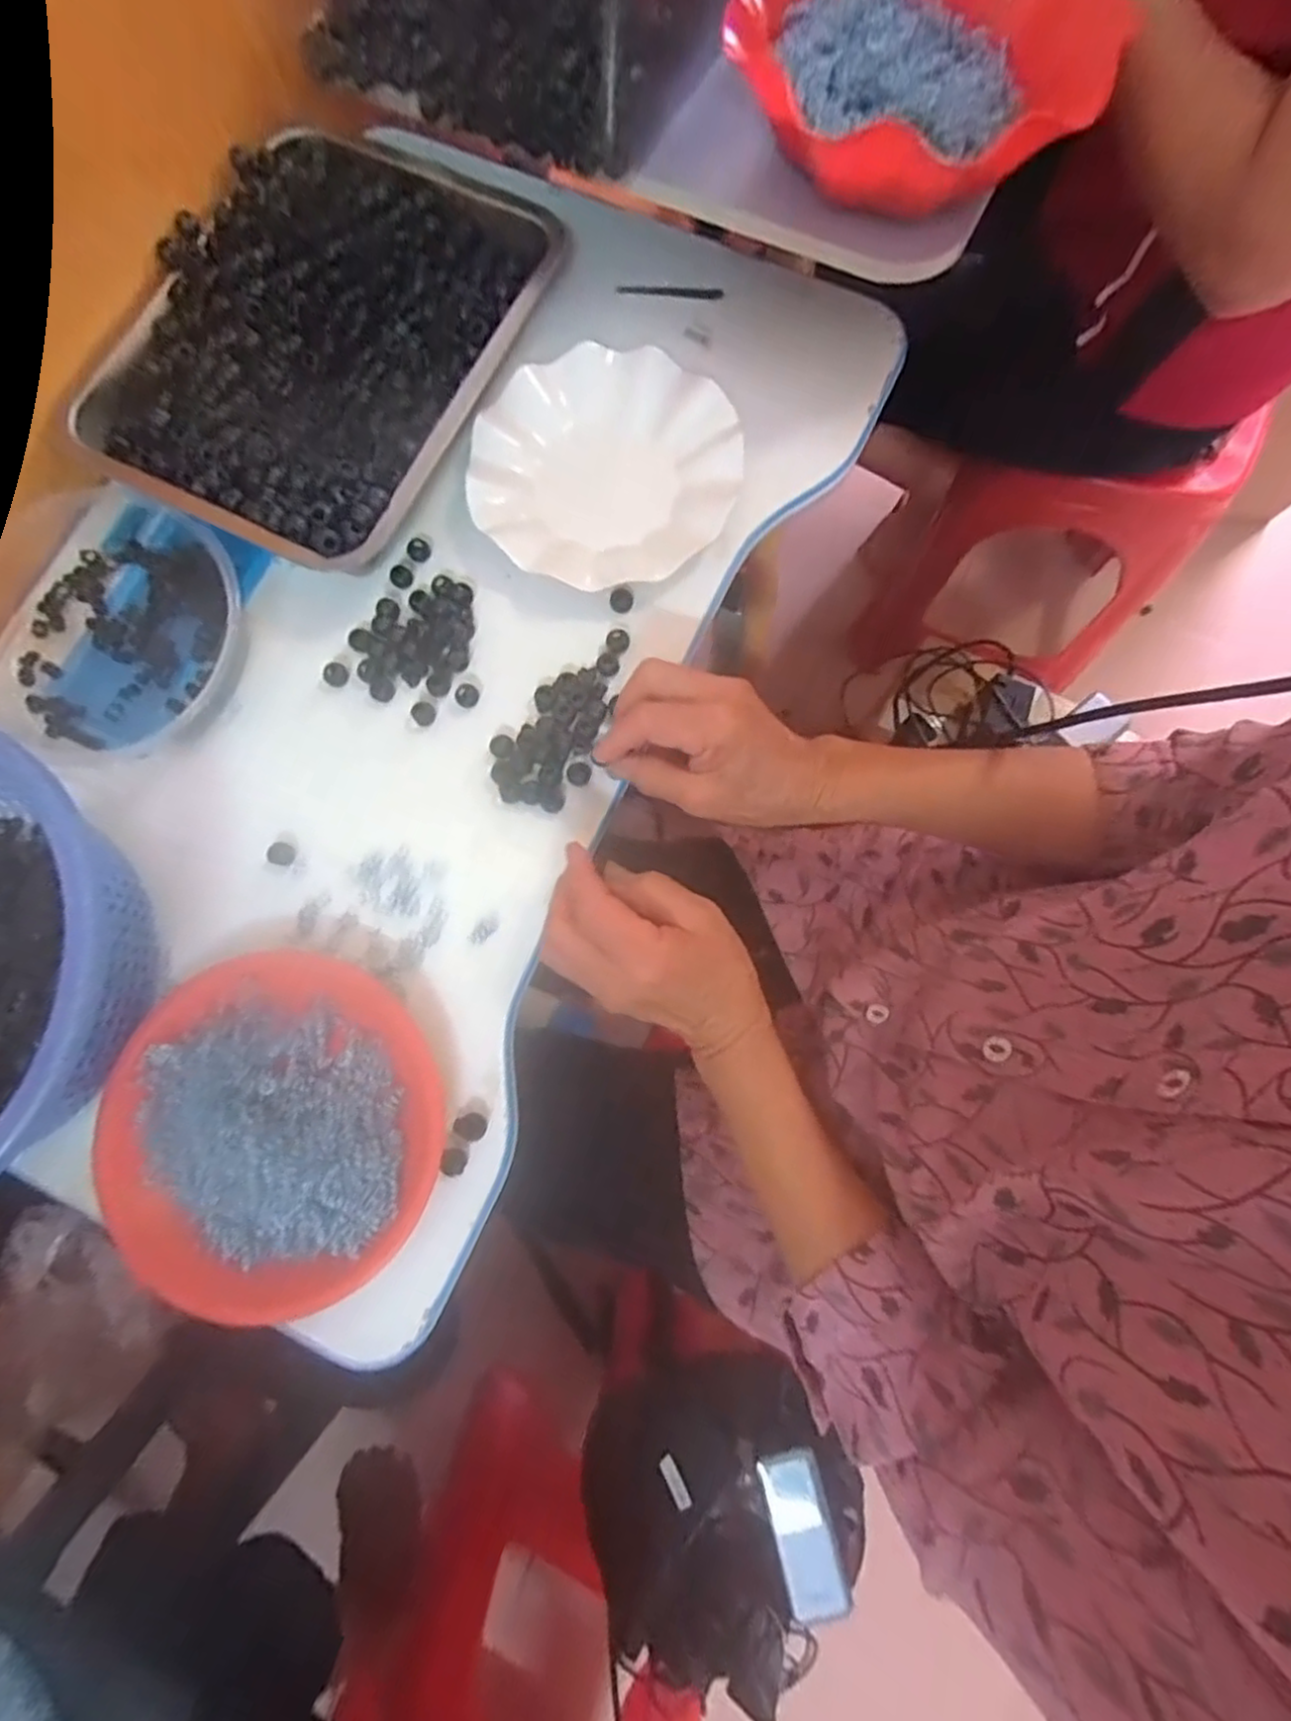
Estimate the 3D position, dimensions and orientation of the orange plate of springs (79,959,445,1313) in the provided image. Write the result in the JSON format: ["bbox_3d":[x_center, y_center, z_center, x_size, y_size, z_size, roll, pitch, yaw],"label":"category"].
[{"bbox_3d":[-0.220,0.153,0.400,0.193,0.034,0.187,0,79,1],"label":"orange plate of springs"}]

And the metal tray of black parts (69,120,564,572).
[{"bbox_3d":[-0.225,-0.358,0.481,0.235,0.054,0.305,25,80,6],"label":"metal tray of black parts"}]

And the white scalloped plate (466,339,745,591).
[{"bbox_3d":[-0.027,-0.277,0.480,0.178,0.022,0.169,6,79,2],"label":"white scalloped plate"}]

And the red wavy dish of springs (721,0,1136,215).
[{"bbox_3d":[0.158,-0.492,0.423,0.220,0.056,0.233,-1,79,1],"label":"red wavy dish of springs"}]

